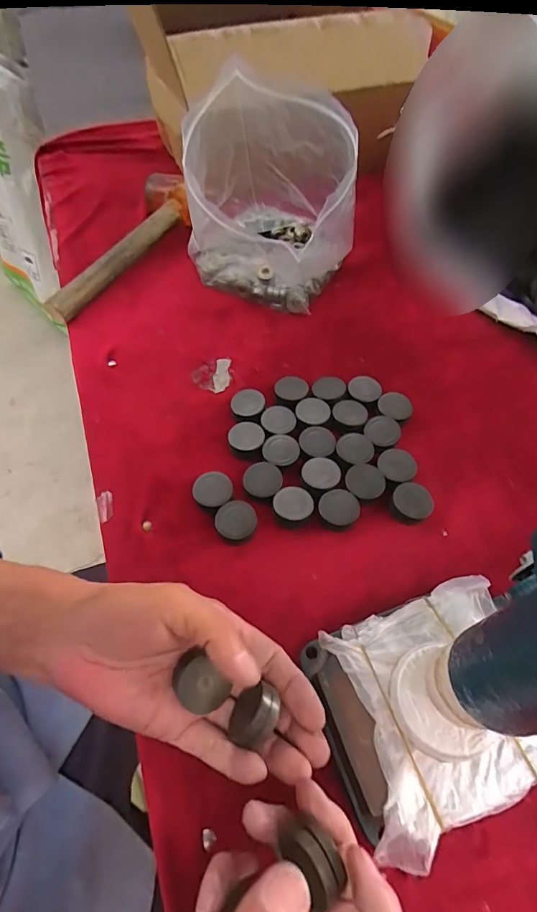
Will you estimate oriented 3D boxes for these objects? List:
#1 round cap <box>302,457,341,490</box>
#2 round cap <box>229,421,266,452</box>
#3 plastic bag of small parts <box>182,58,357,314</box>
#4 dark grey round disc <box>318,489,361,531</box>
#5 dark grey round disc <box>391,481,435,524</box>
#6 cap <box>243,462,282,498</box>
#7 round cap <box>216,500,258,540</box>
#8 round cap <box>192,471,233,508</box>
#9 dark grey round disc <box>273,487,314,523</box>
[{"bbox_3d":[0.045,0.014,0.367,0.032,0.004,0.031,0,55,-1],"label":"round cap"},{"bbox_3d":[-0.020,-0.018,0.389,0.032,0.004,0.031,0,55,-1],"label":"round cap"},{"bbox_3d":[0.004,-0.283,0.477,0.178,0.183,0.187,12,56,7],"label":"plastic bag of small parts"},{"bbox_3d":[0.058,0.044,0.352,0.031,0.006,0.033,0,55,-1],"label":"dark grey round disc"},{"bbox_3d":[0.118,0.040,0.356,0.032,0.009,0.037,33,61,20],"label":"dark grey round disc"},{"bbox_3d":[-0.005,0.018,0.364,0.032,0.004,0.033,0,55,-1],"label":"cap"},{"bbox_3d":[-0.026,0.051,0.347,0.032,0.006,0.030,0,55,-1],"label":"round cap"},{"bbox_3d":[-0.046,0.028,0.358,0.032,0.008,0.030,0,55,-1],"label":"round cap"},{"bbox_3d":[0.021,0.038,0.352,0.031,0.004,0.030,0,55,-1],"label":"dark grey round disc"}]

